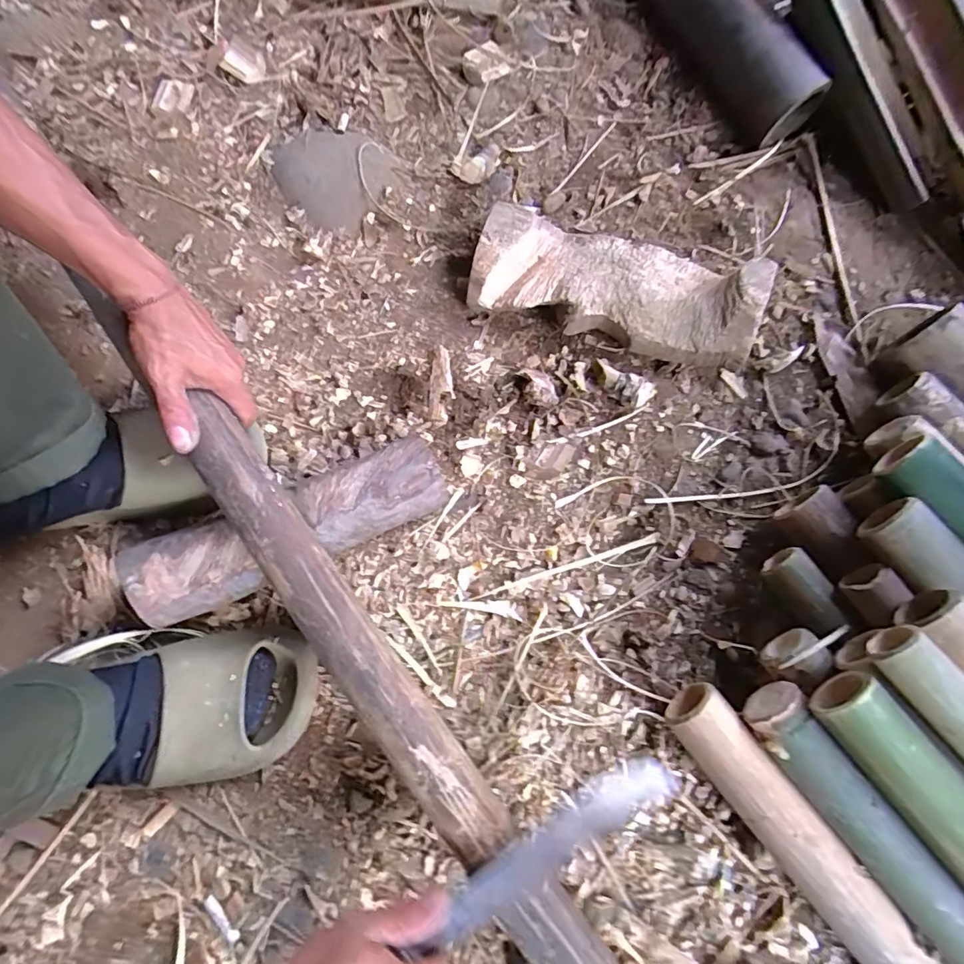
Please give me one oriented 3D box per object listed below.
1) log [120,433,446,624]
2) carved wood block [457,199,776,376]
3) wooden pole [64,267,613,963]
[{"bbox_3d":[-0.165,0.040,0.457,0.271,0.073,0.073,-25,78,-7],"label":"log"},{"bbox_3d":[0.136,-0.202,0.530,0.289,0.066,0.105,17,76,4],"label":"carved wood block"},{"bbox_3d":[-0.067,0.165,0.381,0.044,0.029,0.762,-36,84,-9],"label":"wooden pole"}]

